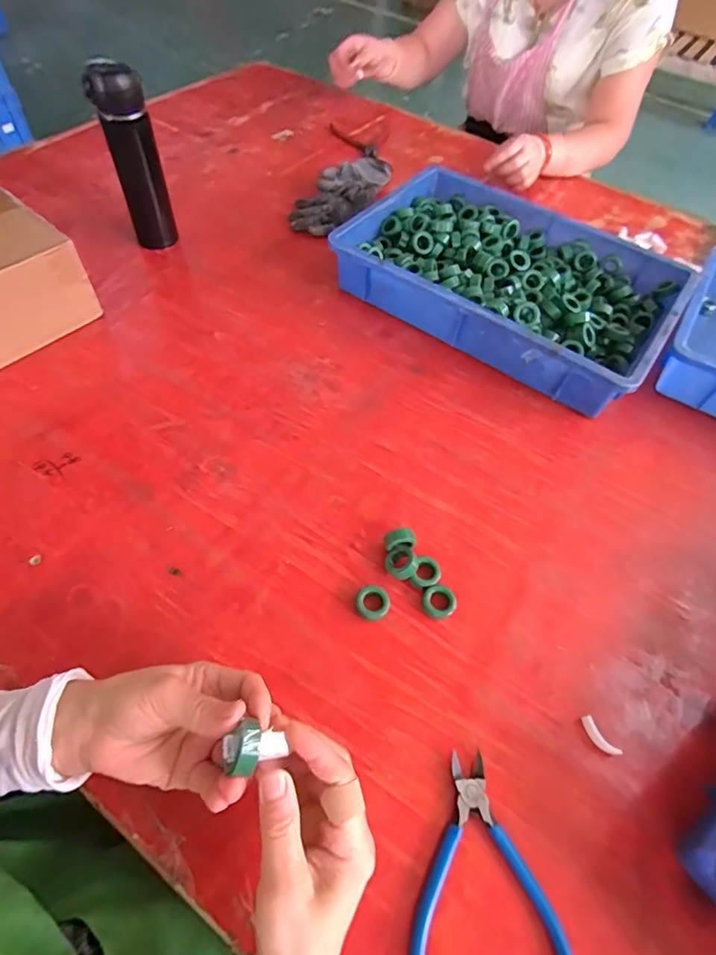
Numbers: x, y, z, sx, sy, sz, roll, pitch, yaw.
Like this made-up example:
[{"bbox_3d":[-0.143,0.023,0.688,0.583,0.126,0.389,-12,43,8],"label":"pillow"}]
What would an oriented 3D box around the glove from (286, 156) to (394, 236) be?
[{"bbox_3d":[-0.018,-0.495,0.839,0.098,0.036,0.262,27,59,13],"label":"glove"}]

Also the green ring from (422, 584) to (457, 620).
[{"bbox_3d":[0.077,0.117,0.455,0.031,0.012,0.029,2,56,-3],"label":"green ring"}]

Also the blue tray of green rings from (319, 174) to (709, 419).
[{"bbox_3d":[0.215,-0.285,0.693,0.434,0.076,0.302,32,60,16],"label":"blue tray of green rings"}]

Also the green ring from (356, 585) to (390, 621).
[{"bbox_3d":[0.014,0.117,0.448,0.030,0.014,0.029,2,56,-3],"label":"green ring"}]

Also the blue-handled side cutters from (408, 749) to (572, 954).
[{"bbox_3d":[0.090,0.283,0.348,0.112,0.010,0.141,3,56,-2],"label":"blue-handled side cutters"}]

